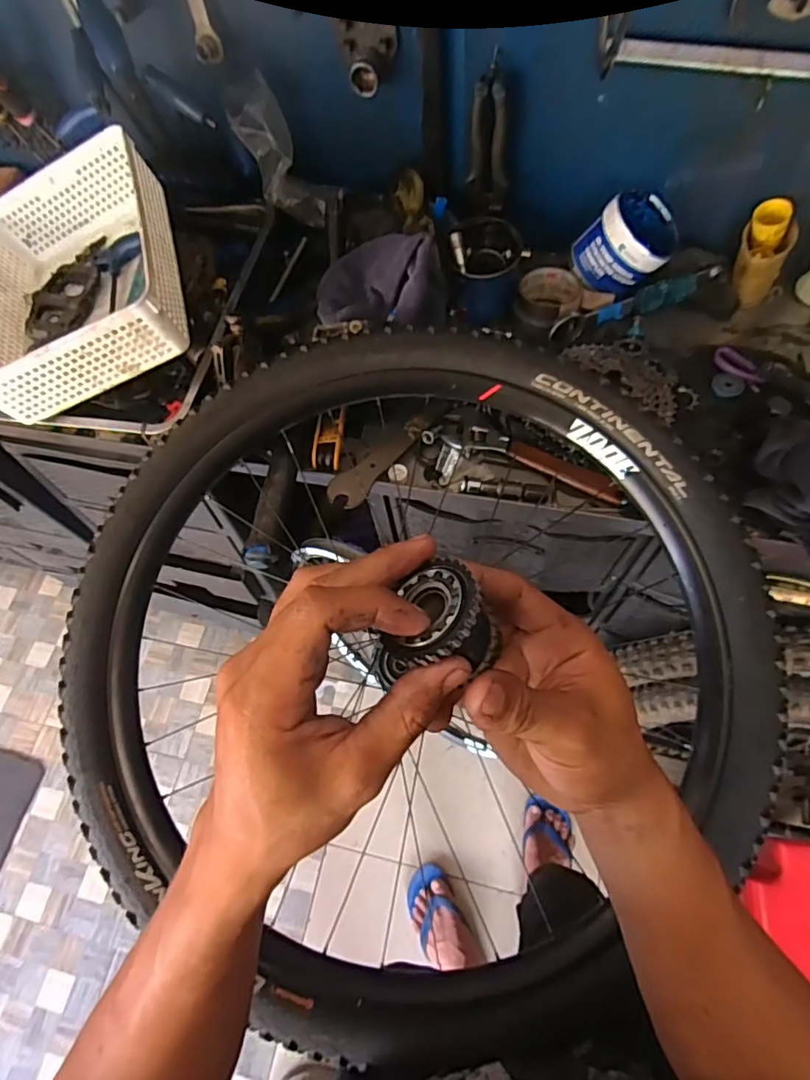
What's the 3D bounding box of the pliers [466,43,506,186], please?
[{"bbox_3d":[0.098,-0.497,0.691,0.048,0.137,0.024,4,69,12],"label":"pliers"}]

